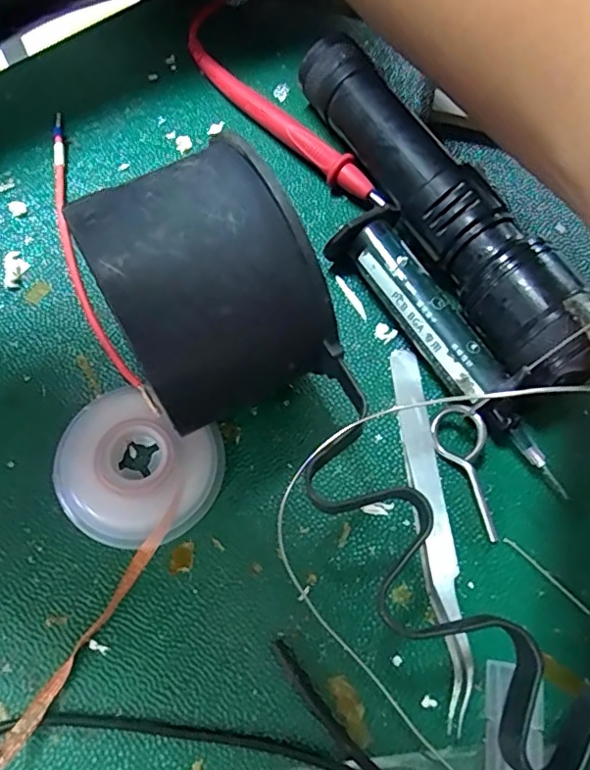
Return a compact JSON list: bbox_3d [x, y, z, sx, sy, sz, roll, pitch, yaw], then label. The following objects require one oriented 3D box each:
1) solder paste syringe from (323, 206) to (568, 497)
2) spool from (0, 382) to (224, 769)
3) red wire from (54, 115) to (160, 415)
[{"bbox_3d":[0.053,-0.015,0.194,0.023,0.024,0.108,-35,74,-15],"label":"solder paste syringe"},{"bbox_3d":[-0.067,0.047,0.172,0.051,0.010,0.101,34,71,10],"label":"spool"},{"bbox_3d":[-0.078,-0.048,0.209,0.015,0.009,0.139,-20,71,-10],"label":"red wire"}]

